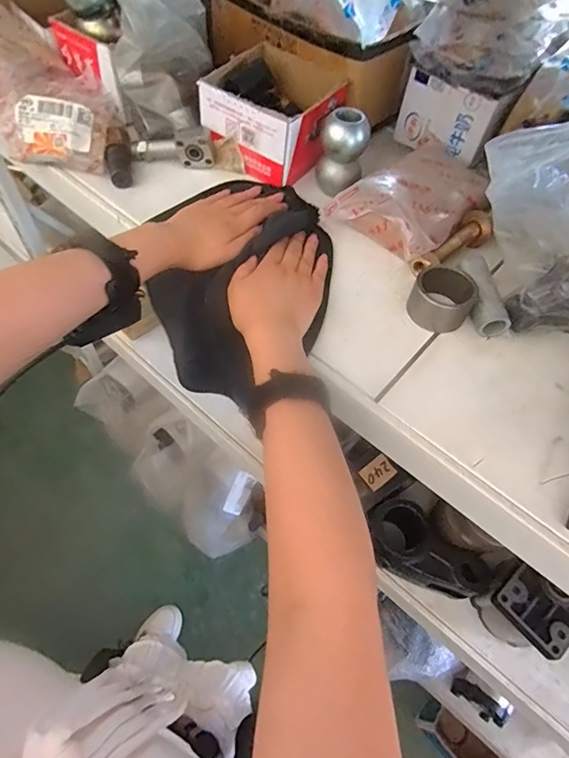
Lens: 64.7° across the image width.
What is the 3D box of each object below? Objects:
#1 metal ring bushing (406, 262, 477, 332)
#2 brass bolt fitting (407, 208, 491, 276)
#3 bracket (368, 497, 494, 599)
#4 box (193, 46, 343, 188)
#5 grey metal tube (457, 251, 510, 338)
[{"bbox_3d":[0.154,-0.080,0.439,0.058,0.041,0.053,30,61,13],"label":"metal ring bushing"},{"bbox_3d":[0.184,-0.145,0.491,0.111,0.033,0.037,-37,68,-24],"label":"brass bolt fitting"},{"bbox_3d":[0.199,0.244,0.637,0.178,0.065,0.092,30,61,13],"label":"bracket"},{"bbox_3d":[-0.016,-0.321,0.551,0.135,0.082,0.121,31,61,14],"label":"box"},{"bbox_3d":[0.197,-0.086,0.453,0.030,0.027,0.088,-2,59,-6],"label":"grey metal tube"}]

